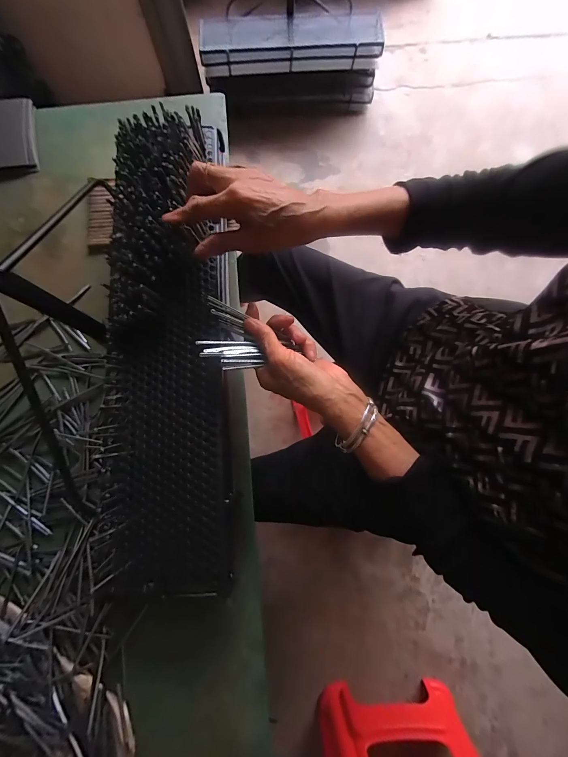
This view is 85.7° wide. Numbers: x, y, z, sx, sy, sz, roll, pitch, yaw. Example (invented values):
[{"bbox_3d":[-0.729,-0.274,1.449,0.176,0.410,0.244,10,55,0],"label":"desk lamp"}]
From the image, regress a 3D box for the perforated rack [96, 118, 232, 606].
[{"bbox_3d":[-0.143,-0.048,0.372,0.144,0.050,0.577,-3,85,0],"label":"perforated rack"}]

